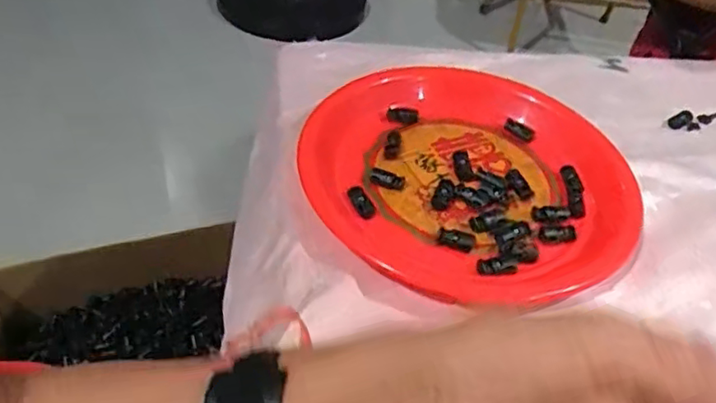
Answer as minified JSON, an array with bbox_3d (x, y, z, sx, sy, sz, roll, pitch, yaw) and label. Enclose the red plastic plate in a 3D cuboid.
[{"bbox_3d":[0.085,-0.028,0.495,0.244,0.031,0.242,3,44,-3],"label":"red plastic plate"}]

